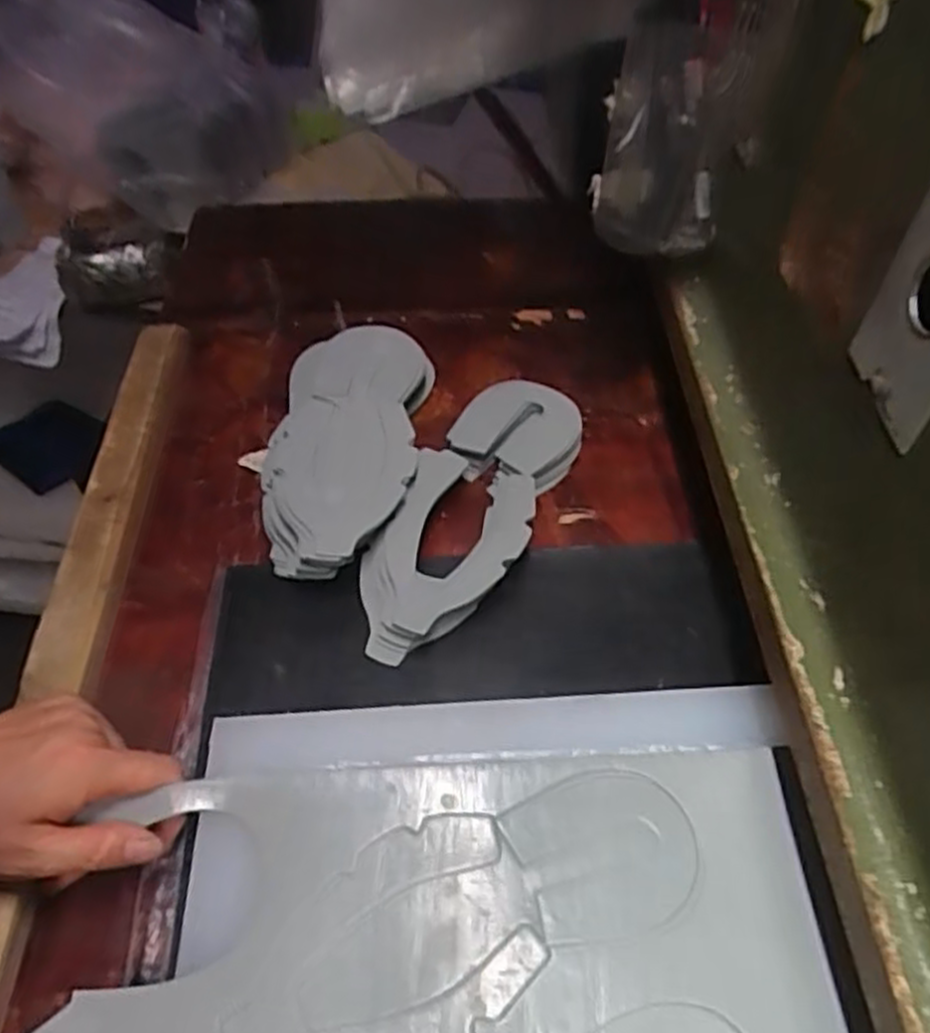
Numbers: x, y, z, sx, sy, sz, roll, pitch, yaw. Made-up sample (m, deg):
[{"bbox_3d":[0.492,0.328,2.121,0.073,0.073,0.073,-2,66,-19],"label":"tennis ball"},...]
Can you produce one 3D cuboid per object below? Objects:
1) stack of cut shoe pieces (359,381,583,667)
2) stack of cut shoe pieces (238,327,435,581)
[{"bbox_3d":[0.004,-0.005,0.508,0.086,0.031,0.230,20,53,14],"label":"stack of cut shoe pieces"},{"bbox_3d":[-0.085,-0.050,0.523,0.111,0.039,0.211,4,51,1],"label":"stack of cut shoe pieces"}]

